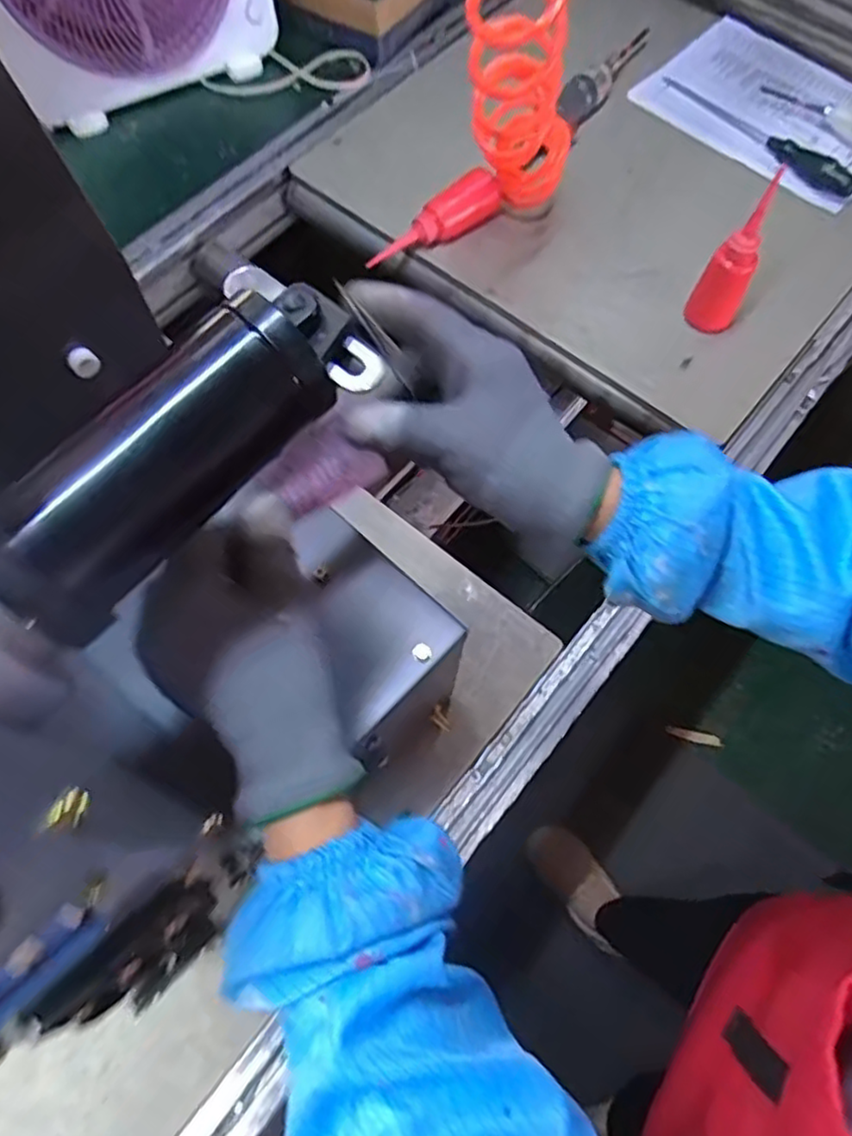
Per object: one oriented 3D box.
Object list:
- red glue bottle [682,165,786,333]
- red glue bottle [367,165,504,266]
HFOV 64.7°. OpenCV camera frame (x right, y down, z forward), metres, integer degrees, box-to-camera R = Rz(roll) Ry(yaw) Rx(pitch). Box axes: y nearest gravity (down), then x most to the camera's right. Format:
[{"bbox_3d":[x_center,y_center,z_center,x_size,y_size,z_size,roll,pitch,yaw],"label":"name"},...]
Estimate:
[{"bbox_3d":[0.300,-0.293,0.656,0.048,0.138,0.043,29,70,11],"label":"red glue bottle"},{"bbox_3d":[0.016,-0.384,0.752,0.162,0.041,0.049,-40,73,-15],"label":"red glue bottle"}]

